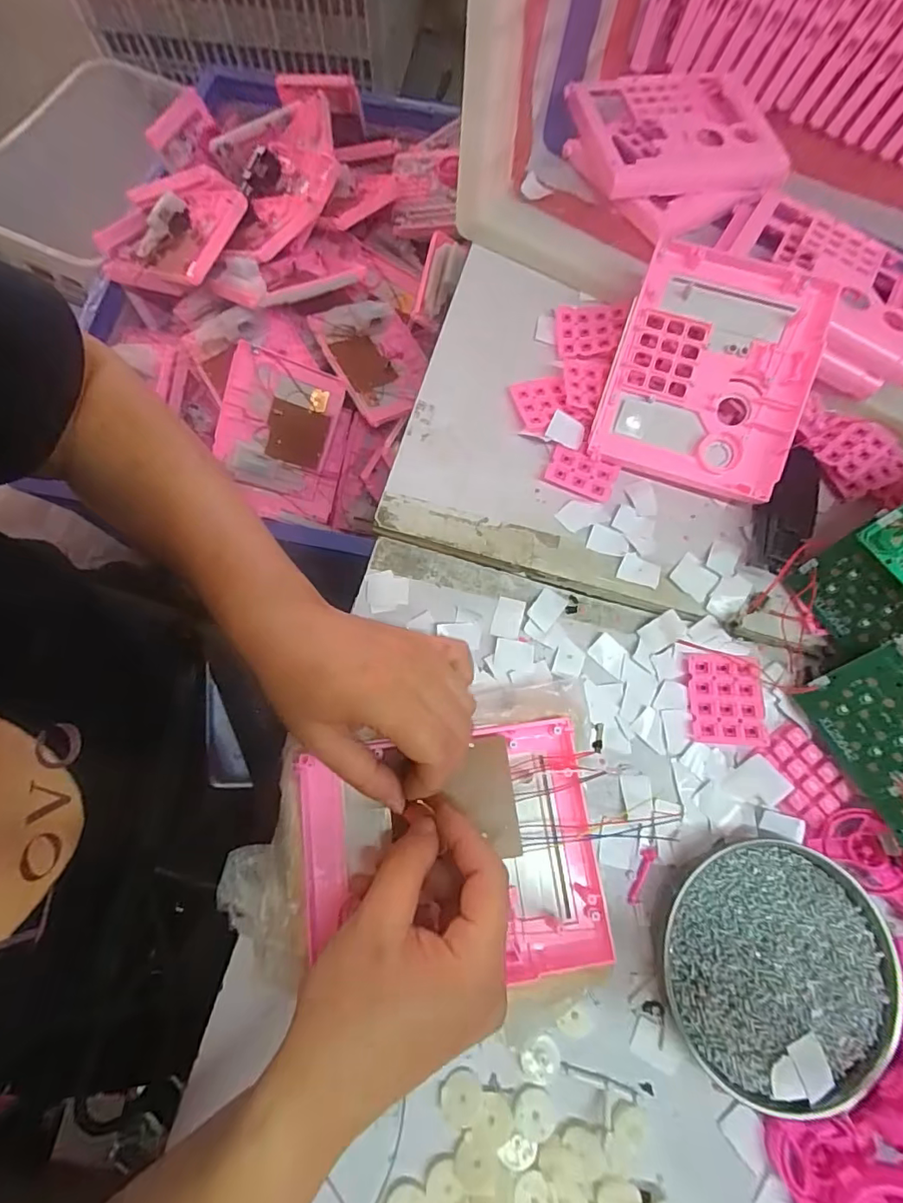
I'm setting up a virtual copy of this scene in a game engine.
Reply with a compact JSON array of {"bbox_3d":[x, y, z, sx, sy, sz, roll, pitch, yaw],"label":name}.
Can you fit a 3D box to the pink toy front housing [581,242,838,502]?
[{"bbox_3d":[0.188,-0.167,0.384,0.132,0.014,0.166,19,91,7],"label":"pink toy front housing"}]

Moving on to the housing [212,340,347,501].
[{"bbox_3d":[-0.218,-0.220,0.668,0.133,0.031,0.161,13,106,-24],"label":"housing"}]

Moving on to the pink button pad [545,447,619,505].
[{"bbox_3d":[0.097,-0.094,0.393,0.050,0.009,0.030,22,74,5],"label":"pink button pad"}]

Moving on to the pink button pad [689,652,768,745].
[{"bbox_3d":[0.188,0.067,0.361,0.048,0.006,0.059,3,74,-1],"label":"pink button pad"}]

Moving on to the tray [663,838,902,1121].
[{"bbox_3d":[0.192,0.216,0.312,0.121,0.020,0.134,40,77,10],"label":"tray"}]

